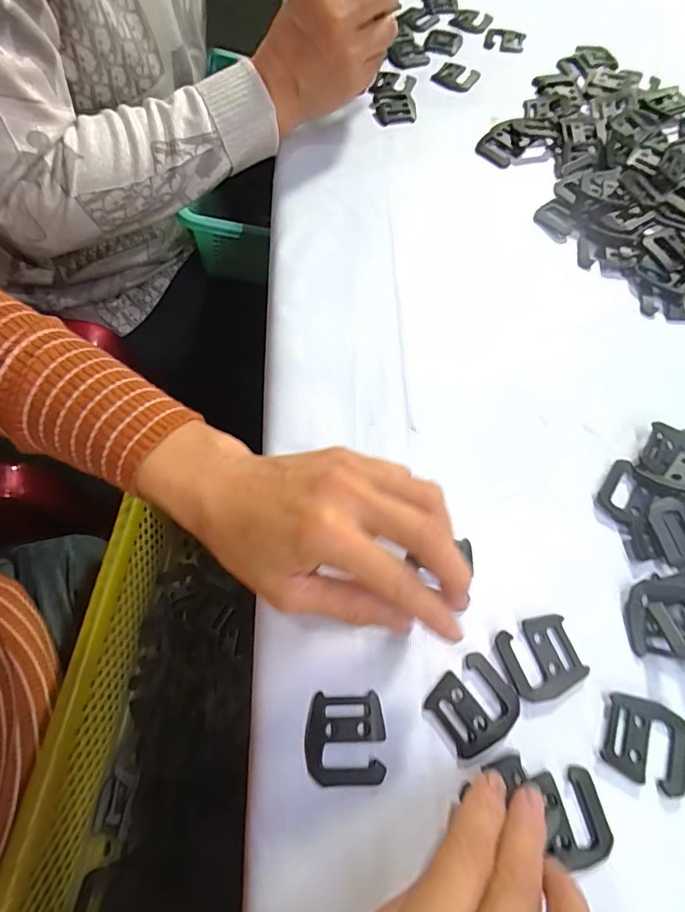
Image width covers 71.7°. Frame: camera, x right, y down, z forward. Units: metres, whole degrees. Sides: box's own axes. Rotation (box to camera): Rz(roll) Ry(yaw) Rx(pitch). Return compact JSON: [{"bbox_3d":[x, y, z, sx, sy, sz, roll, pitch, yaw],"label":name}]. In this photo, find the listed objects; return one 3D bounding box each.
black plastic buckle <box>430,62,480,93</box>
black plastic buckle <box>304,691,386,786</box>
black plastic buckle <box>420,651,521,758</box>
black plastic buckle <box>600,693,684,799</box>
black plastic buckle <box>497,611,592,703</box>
[{"bbox_3d":[0.111,-0.374,0.467,0.041,0.004,0.038,26,72,11],"label":"black plastic buckle"},{"bbox_3d":[0.001,0.136,0.228,0.037,0.004,0.038,-1,65,0],"label":"black plastic buckle"},{"bbox_3d":[0.065,0.122,0.232,0.039,0.004,0.035,-33,69,-13],"label":"black plastic buckle"},{"bbox_3d":[0.145,0.136,0.226,0.037,0.004,0.036,21,67,10],"label":"black plastic buckle"},{"bbox_3d":[0.101,0.103,0.241,0.038,0.004,0.036,-19,66,-8],"label":"black plastic buckle"}]

